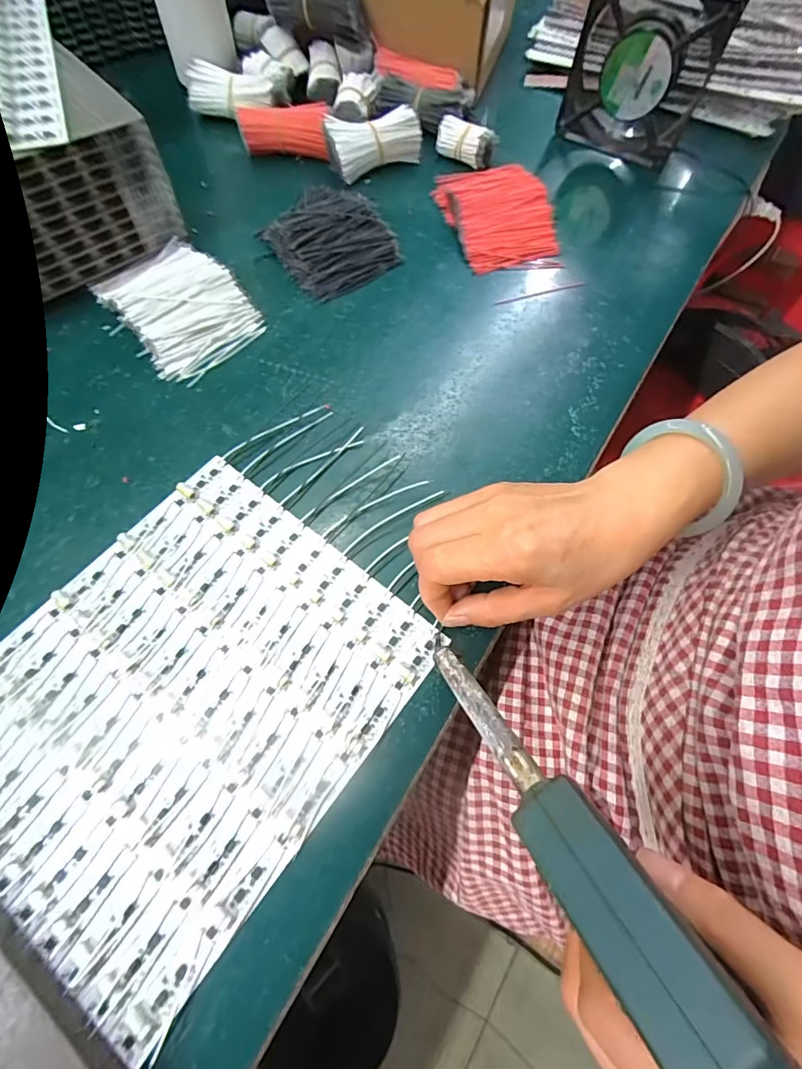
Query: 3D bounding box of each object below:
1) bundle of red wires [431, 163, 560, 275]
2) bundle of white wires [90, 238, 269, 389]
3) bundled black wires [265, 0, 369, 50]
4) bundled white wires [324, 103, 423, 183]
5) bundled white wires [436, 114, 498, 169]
[{"bbox_3d":[0.088,-0.294,0.414,0.088,0.020,0.124,-15,68,-9],"label":"bundle of red wires"},{"bbox_3d":[-0.174,-0.179,0.351,0.119,0.022,0.091,41,71,14],"label":"bundle of white wires"},{"bbox_3d":[-0.081,-0.502,0.430,0.108,0.036,0.029,21,68,5],"label":"bundled black wires"},{"bbox_3d":[-0.027,-0.371,0.428,0.080,0.040,0.044,-24,69,-13],"label":"bundled white wires"},{"bbox_3d":[0.062,-0.373,0.437,0.050,0.032,0.026,25,67,8],"label":"bundled white wires"}]

